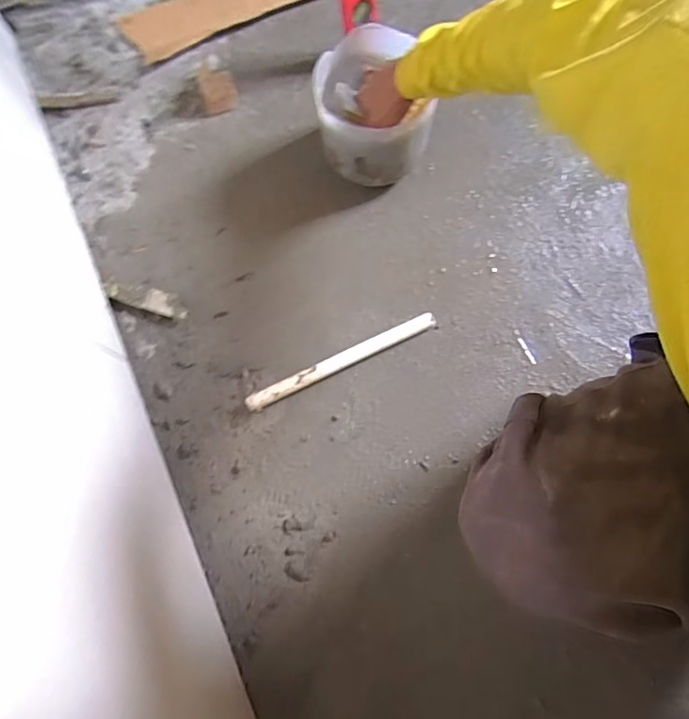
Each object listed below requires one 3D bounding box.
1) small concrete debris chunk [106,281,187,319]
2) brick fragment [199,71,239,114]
[{"bbox_3d":[-0.274,-0.084,0.737,0.117,0.025,0.030,17,77,4],"label":"small concrete debris chunk"},{"bbox_3d":[-0.195,-0.412,0.808,0.053,0.022,0.060,-12,77,-3],"label":"brick fragment"}]

